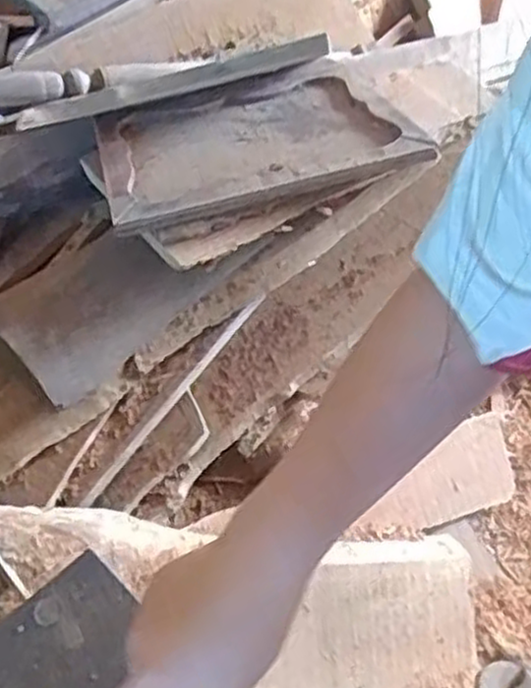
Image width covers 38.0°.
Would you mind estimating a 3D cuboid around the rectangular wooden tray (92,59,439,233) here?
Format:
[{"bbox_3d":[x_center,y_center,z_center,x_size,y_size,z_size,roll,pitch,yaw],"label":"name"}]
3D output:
[{"bbox_3d":[-0.025,-0.285,1.050,0.412,0.035,0.258,-21,51,-12],"label":"rectangular wooden tray"}]

